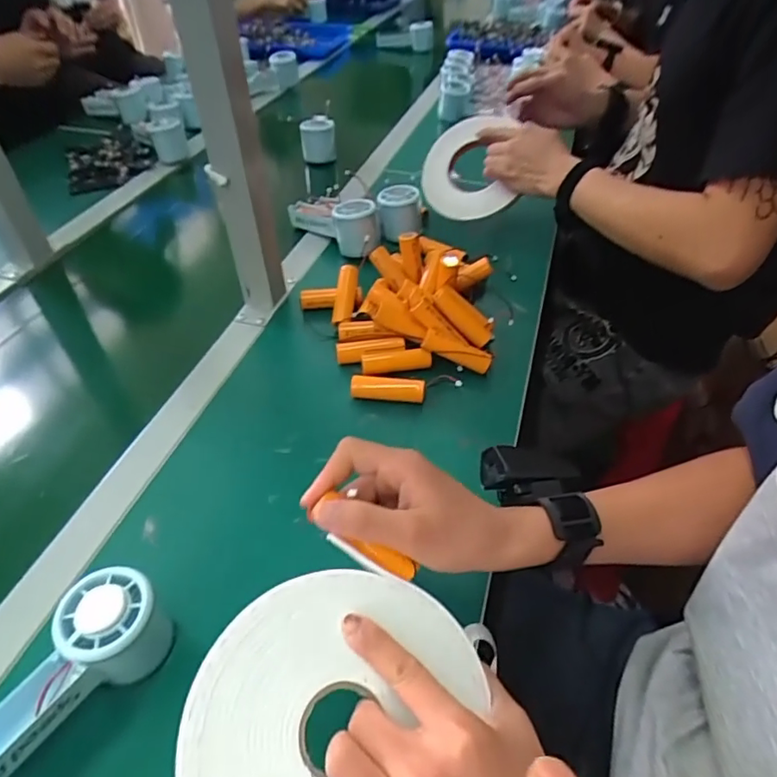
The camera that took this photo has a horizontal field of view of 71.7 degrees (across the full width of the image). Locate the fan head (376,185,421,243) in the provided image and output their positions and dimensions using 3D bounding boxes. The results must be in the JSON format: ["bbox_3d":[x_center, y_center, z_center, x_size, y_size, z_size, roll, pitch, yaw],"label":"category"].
[{"bbox_3d":[0.016,-0.237,0.737,0.059,0.066,0.046,0,45,1],"label":"fan head"}]

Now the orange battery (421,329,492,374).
[{"bbox_3d":[0.070,-0.038,0.549,0.070,0.017,0.019,24,48,0],"label":"orange battery"}]

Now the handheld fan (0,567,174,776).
[{"bbox_3d":[-0.207,0.183,0.326,0.055,0.061,0.146,34,54,29],"label":"handheld fan"}]

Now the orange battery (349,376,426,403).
[{"bbox_3d":[-0.001,0.001,0.526,0.072,0.019,0.019,4,45,5],"label":"orange battery"}]

